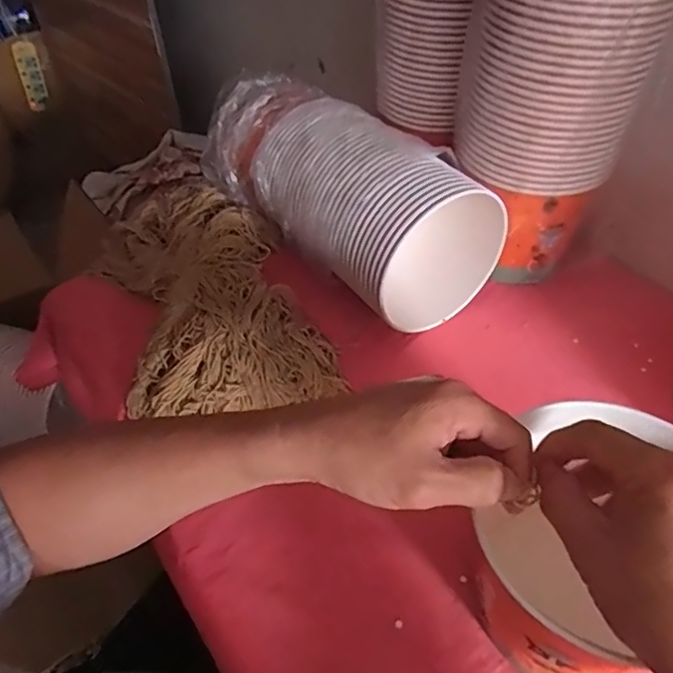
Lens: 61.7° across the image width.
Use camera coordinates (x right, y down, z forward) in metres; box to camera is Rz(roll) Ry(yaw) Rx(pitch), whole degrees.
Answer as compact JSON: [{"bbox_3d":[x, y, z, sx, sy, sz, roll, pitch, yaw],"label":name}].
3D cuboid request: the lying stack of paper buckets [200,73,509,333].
[{"bbox_3d":[-0.013,-0.174,0.662,0.163,0.150,0.394,-34,54,-26],"label":"lying stack of paper buckets"}]

